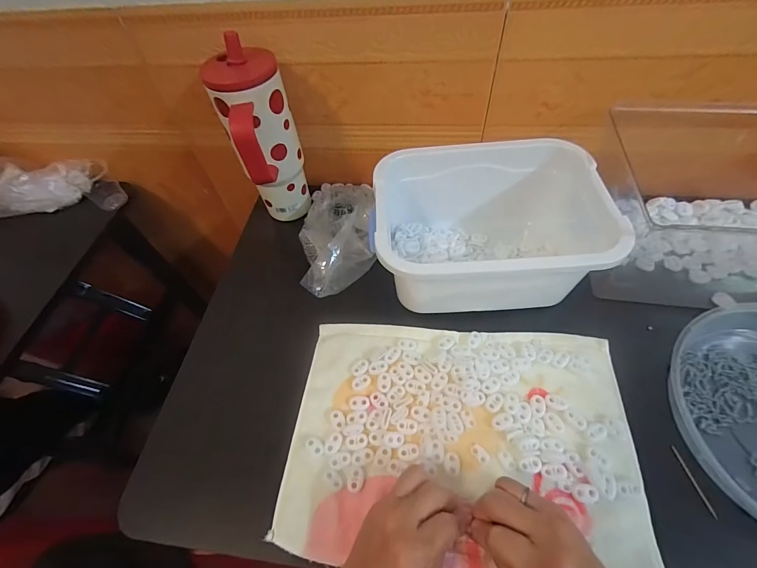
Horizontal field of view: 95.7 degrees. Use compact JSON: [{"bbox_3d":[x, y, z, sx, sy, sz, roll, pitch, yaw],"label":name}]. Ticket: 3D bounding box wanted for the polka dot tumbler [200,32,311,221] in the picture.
[{"bbox_3d":[-0.139,-0.167,0.449,0.082,0.209,0.107,-19,58,-8],"label":"polka dot tumbler"}]

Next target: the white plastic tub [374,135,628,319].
[{"bbox_3d":[0.124,-0.069,0.418,0.248,0.113,0.183,-3,58,2],"label":"white plastic tub"}]

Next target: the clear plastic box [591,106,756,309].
[{"bbox_3d":[0.430,-0.089,0.412,0.291,0.105,0.215,7,58,8],"label":"clear plastic box"}]

